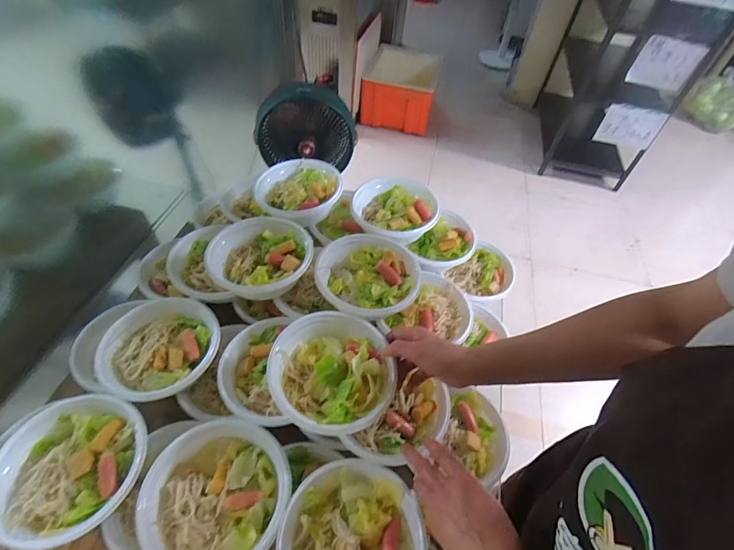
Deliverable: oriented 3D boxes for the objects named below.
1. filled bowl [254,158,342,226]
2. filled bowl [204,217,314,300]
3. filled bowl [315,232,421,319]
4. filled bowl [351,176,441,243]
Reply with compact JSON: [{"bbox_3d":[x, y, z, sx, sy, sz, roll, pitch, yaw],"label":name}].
[{"bbox_3d":[-0.132,-0.163,0.747,0.163,0.049,0.153,3,50,-3],"label":"filled bowl"},{"bbox_3d":[-0.176,-0.030,0.635,0.162,0.051,0.151,3,50,-3],"label":"filled bowl"},{"bbox_3d":[0.005,0.010,0.645,0.172,0.075,0.183,3,50,-3],"label":"filled bowl"},{"bbox_3d":[0.054,-0.114,0.739,0.162,0.078,0.157,3,50,-3],"label":"filled bowl"}]

